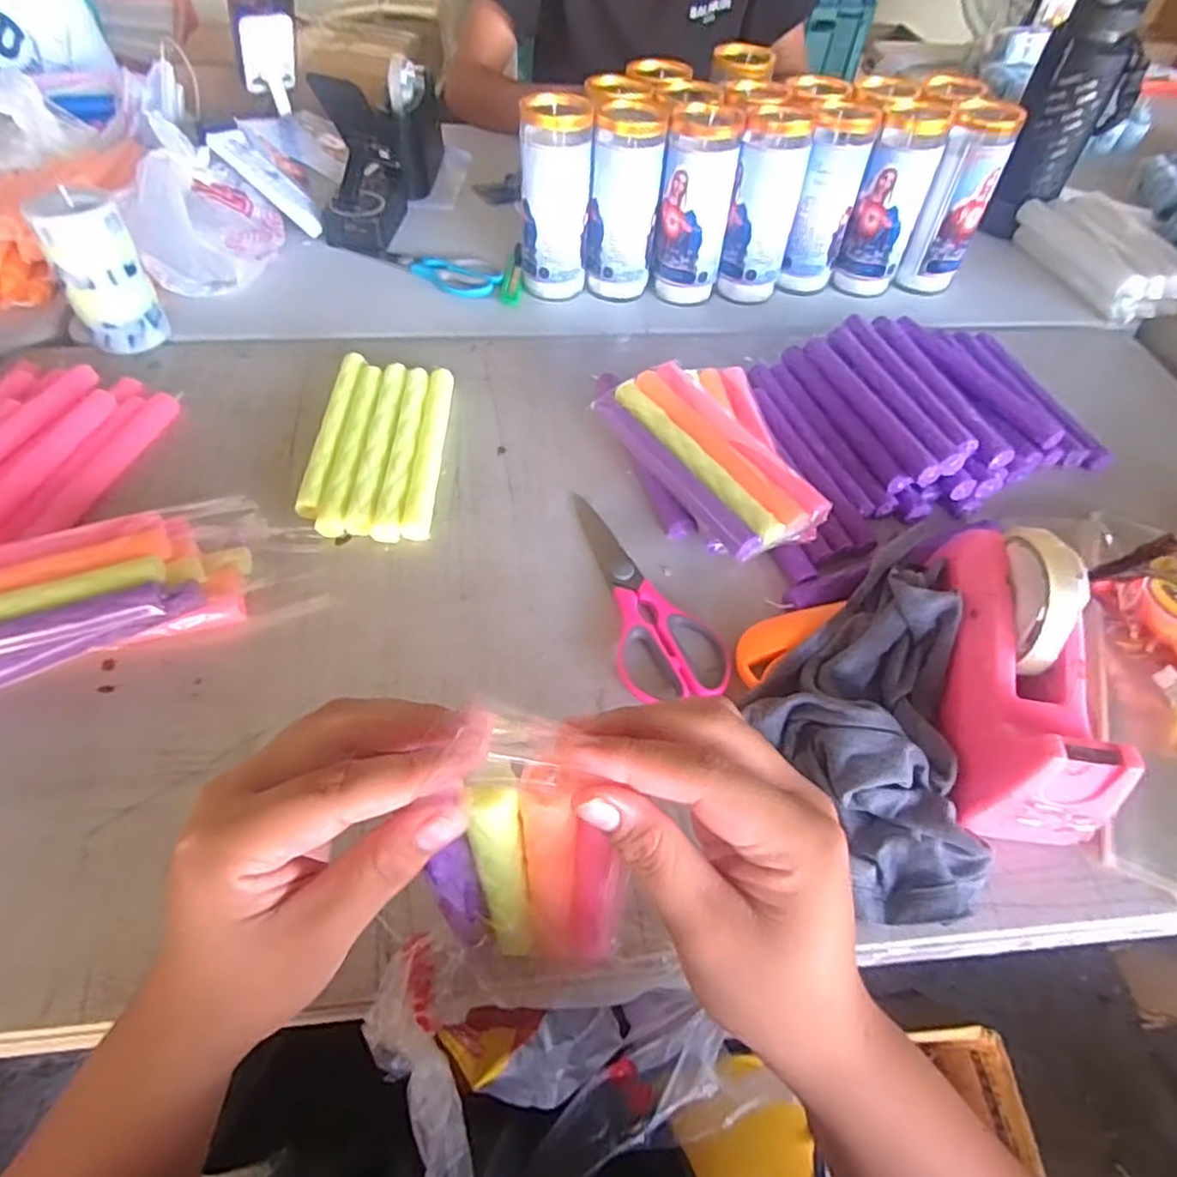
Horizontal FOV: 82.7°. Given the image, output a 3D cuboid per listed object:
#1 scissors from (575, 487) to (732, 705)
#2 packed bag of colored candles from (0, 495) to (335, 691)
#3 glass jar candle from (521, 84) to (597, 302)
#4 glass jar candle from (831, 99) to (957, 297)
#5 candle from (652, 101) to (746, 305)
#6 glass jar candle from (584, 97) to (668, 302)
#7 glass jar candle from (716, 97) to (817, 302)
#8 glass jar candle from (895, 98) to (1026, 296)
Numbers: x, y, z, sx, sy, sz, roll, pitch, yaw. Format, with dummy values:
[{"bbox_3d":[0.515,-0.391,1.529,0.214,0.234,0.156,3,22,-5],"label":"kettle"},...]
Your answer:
[{"bbox_3d":[0.047,-0.001,0.507,0.075,0.007,0.190,-7,54,-9],"label":"scissors"},{"bbox_3d":[-0.344,0.004,0.459,0.289,0.064,0.105,-23,58,-19],"label":"packed bag of colored candles"},{"bbox_3d":[-0.035,-0.411,0.714,0.071,0.178,0.063,0,53,-4],"label":"glass jar candle"},{"bbox_3d":[0.340,-0.433,0.752,0.068,0.178,0.083,24,56,14],"label":"glass jar candle"},{"bbox_3d":[0.115,-0.411,0.726,0.074,0.169,0.079,10,54,4],"label":"candle"},{"bbox_3d":[0.038,-0.412,0.725,0.072,0.176,0.077,6,53,1],"label":"glass jar candle"},{"bbox_3d":[0.190,-0.410,0.729,0.070,0.176,0.069,14,54,7],"label":"glass jar candle"},{"bbox_3d":[0.411,-0.433,0.751,0.068,0.175,0.064,22,55,13],"label":"glass jar candle"}]

